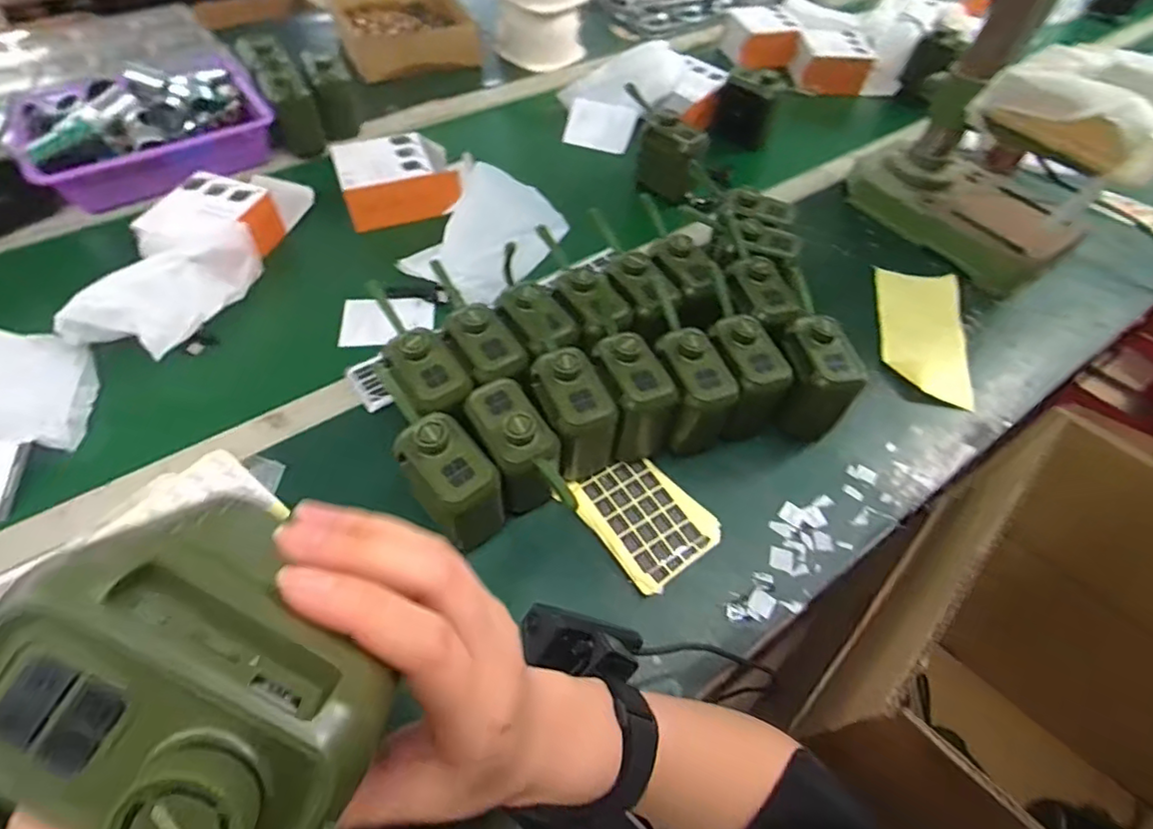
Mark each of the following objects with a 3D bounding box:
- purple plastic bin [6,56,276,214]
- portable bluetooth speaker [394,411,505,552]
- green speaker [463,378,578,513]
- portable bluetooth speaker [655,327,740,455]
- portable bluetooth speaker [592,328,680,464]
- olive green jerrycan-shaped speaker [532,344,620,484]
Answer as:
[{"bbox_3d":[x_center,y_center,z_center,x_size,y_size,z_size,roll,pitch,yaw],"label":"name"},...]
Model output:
[{"bbox_3d":[-0.554,-0.373,0.735,0.277,0.083,0.169,-29,63,-21],"label":"purple plastic bin"},{"bbox_3d":[-0.103,0.056,0.465,0.058,0.097,0.088,-29,64,-21],"label":"portable bluetooth speaker"},{"bbox_3d":[-0.051,0.030,0.482,0.059,0.095,0.101,-26,63,-20],"label":"green speaker"},{"bbox_3d":[0.104,-0.023,0.526,0.058,0.091,0.080,-7,58,-9],"label":"portable bluetooth speaker"},{"bbox_3d":[0.050,-0.017,0.519,0.056,0.089,0.087,-13,59,-13],"label":"portable bluetooth speaker"},{"bbox_3d":[-0.003,-0.001,0.504,0.061,0.101,0.084,-15,59,-14],"label":"olive green jerrycan-shaped speaker"}]

